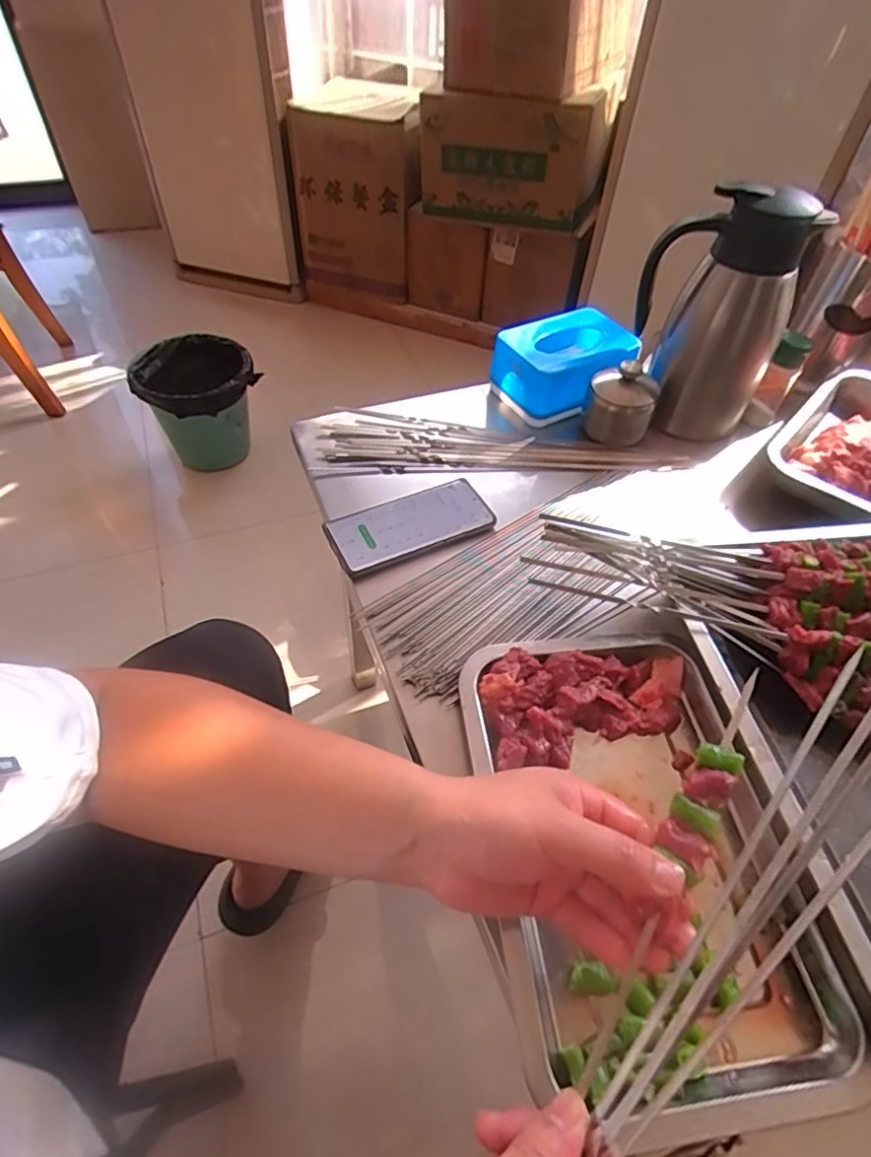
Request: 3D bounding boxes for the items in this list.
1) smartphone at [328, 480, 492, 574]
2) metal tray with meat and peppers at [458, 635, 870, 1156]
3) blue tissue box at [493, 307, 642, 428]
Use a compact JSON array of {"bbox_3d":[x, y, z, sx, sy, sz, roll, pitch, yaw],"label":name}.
[{"bbox_3d":[-0.026,-0.056,0.598,0.162,0.013,0.076,-20,55,-19],"label":"smartphone"},{"bbox_3d":[0.139,0.175,0.410,0.203,0.028,0.308,-4,52,-7],"label":"metal tray with meat and peppers"},{"bbox_3d":[0.165,-0.266,0.734,0.172,0.079,0.114,-28,58,-24],"label":"blue tissue box"}]

